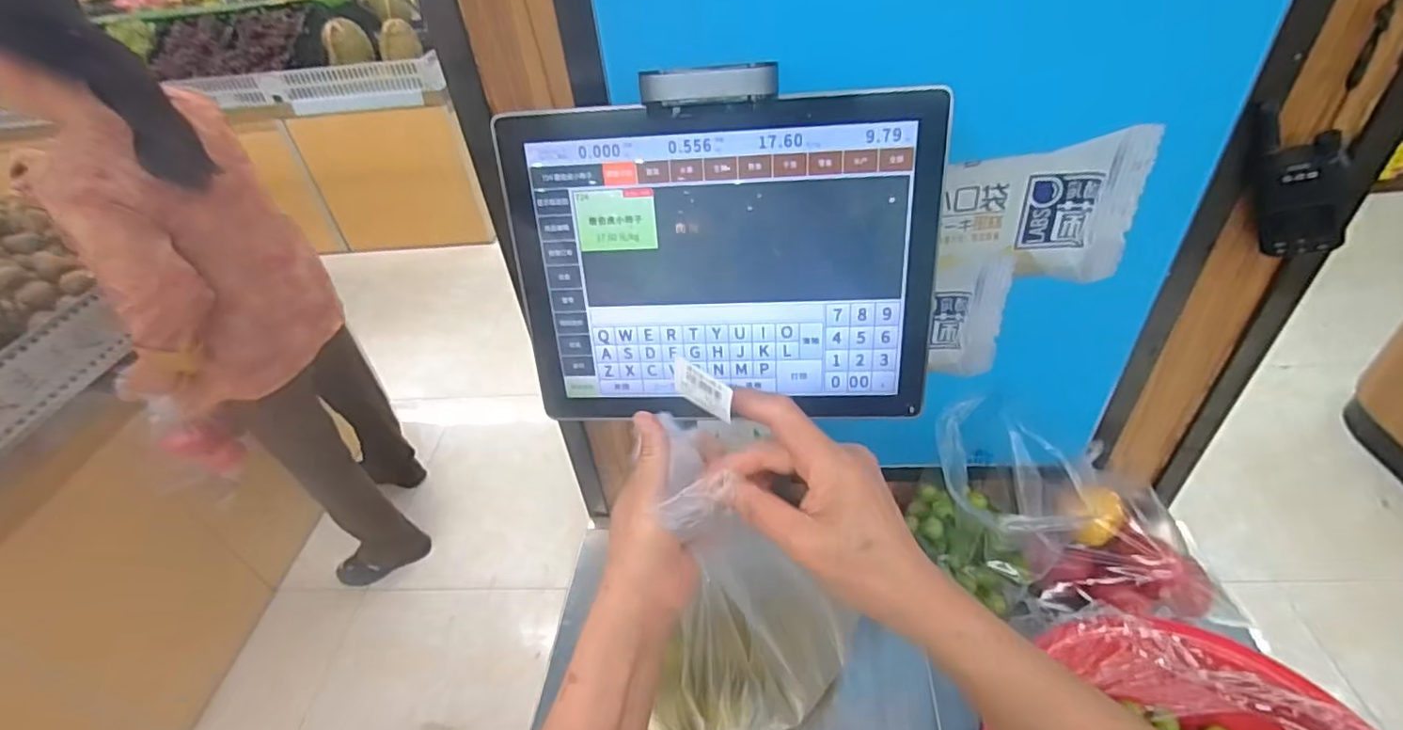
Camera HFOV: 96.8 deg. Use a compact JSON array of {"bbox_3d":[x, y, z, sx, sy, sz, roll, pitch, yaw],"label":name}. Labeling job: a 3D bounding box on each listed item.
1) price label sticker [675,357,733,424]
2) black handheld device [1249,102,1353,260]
[{"bbox_3d":[0.001,0.012,0.323,0.036,0.025,0.006,27,51,33],"label":"price label sticker"},{"bbox_3d":[0.497,-0.150,0.516,0.060,0.147,0.028,-20,30,34],"label":"black handheld device"}]

